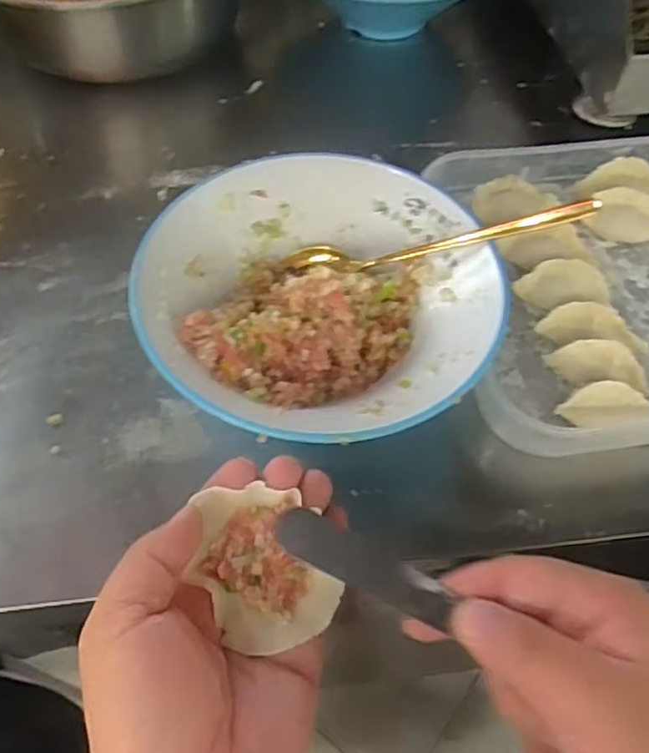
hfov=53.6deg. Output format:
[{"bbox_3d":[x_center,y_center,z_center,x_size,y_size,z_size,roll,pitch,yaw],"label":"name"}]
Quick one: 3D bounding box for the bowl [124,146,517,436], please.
[{"bbox_3d":[-0.002,-0.041,0.373,0.192,0.069,0.187,1,58,-1],"label":"bowl"}]

